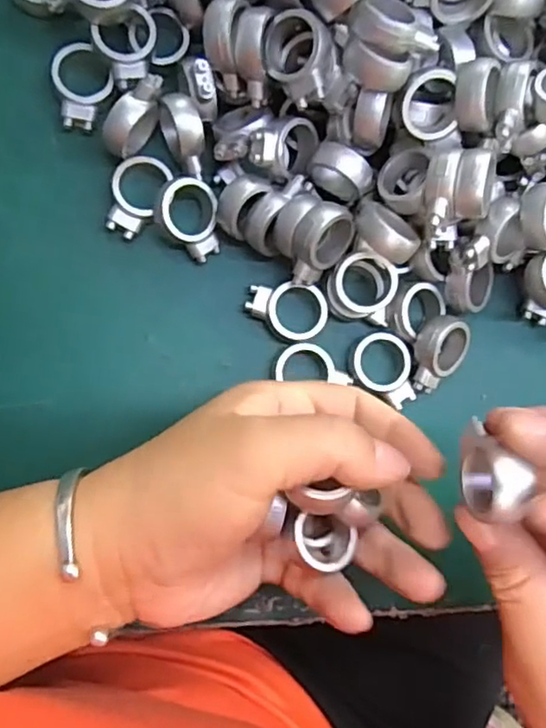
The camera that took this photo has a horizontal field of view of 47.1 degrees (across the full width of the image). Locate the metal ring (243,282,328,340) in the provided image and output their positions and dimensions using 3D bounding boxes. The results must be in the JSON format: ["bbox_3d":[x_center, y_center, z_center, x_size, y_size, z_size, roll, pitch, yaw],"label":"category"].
[{"bbox_3d":[0.006,-0.023,0.267,0.034,0.011,0.023,13,86,-9],"label":"metal ring"}]

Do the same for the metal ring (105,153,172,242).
[{"bbox_3d":[-0.057,-0.069,0.257,0.020,0.009,0.034,26,84,-8],"label":"metal ring"}]

